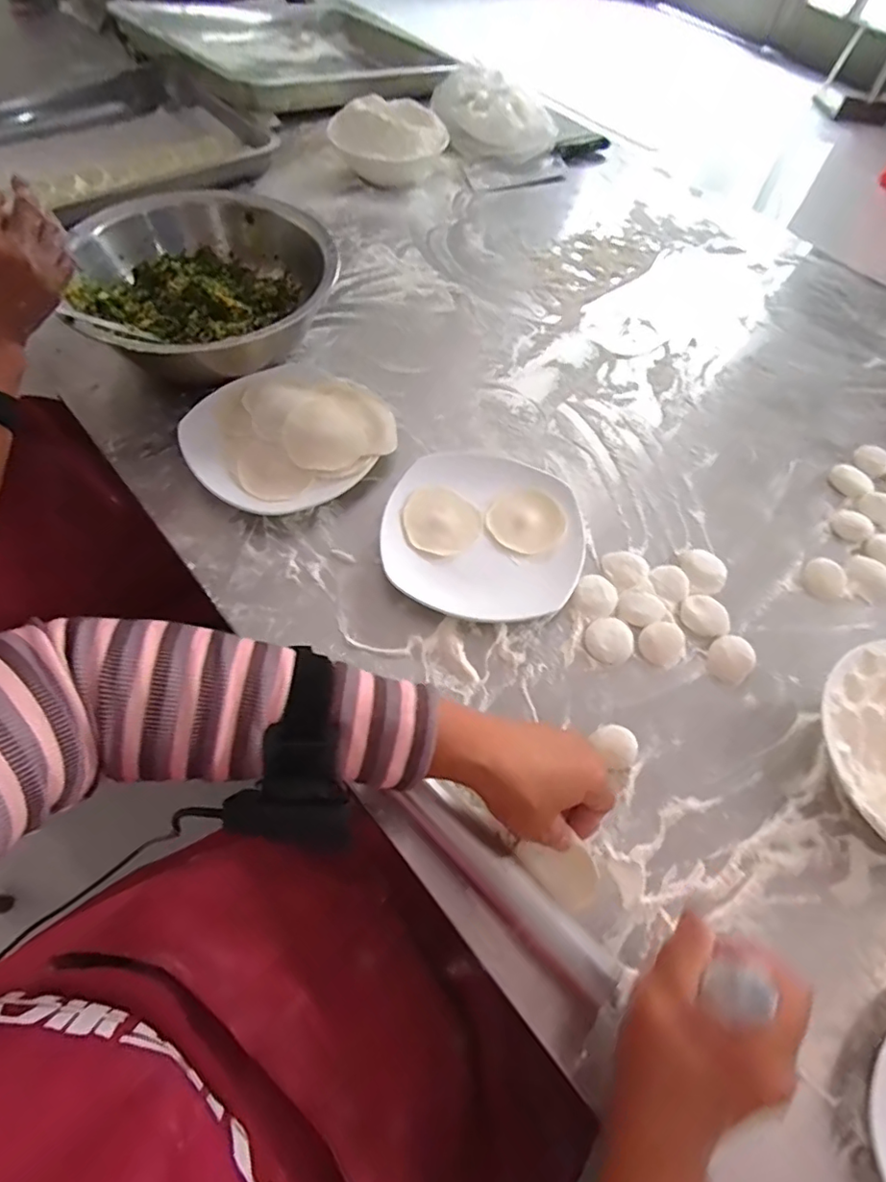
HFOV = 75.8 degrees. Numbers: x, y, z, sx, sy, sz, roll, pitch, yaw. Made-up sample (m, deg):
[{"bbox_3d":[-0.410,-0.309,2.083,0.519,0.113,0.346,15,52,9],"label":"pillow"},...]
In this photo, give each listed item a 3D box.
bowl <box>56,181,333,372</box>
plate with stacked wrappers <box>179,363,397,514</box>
[{"bbox_3d":[-0.251,-0.317,0.612,0.251,0.091,0.242,-4,60,-6],"label":"bowl"},{"bbox_3d":[-0.150,-0.162,0.559,0.193,0.048,0.171,-36,68,-22],"label":"plate with stacked wrappers"}]

